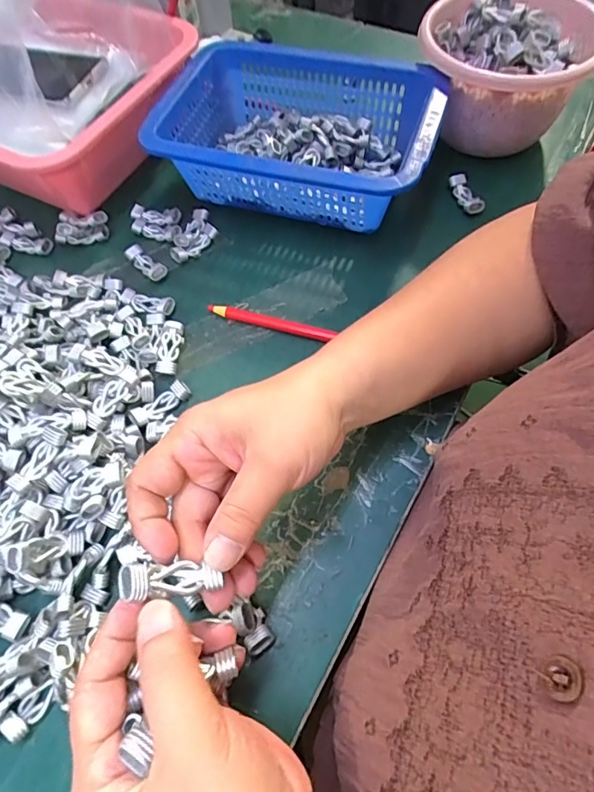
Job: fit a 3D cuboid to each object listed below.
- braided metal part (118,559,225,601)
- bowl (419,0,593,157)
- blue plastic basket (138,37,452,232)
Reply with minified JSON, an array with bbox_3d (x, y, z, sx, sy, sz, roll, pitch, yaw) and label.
[{"bbox_3d":[-0.054,0.079,0.204,0.042,0.010,0.014,13,57,-32],"label":"braided metal part"},{"bbox_3d":[0.177,-0.277,0.416,0.140,0.096,0.121,22,64,14],"label":"bowl"},{"bbox_3d":[-0.002,-0.211,0.407,0.222,0.083,0.152,14,63,11],"label":"blue plastic basket"}]

